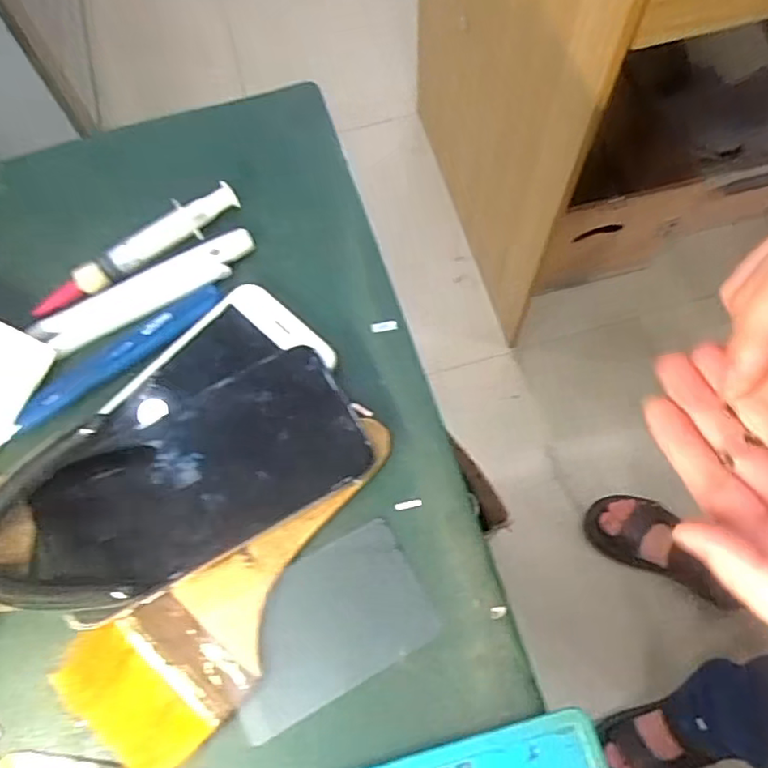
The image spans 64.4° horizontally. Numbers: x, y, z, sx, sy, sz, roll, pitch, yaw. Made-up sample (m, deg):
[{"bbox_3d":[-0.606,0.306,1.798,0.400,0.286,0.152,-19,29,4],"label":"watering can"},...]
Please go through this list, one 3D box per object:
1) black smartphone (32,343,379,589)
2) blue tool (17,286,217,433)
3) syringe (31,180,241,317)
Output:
[{"bbox_3d":[-0.080,0.041,0.269,0.140,0.015,0.068,-29,70,-9],"label":"black smartphone"},{"bbox_3d":[-0.127,-0.015,0.294,0.108,0.004,0.019,-36,71,-12],"label":"blue tool"},{"bbox_3d":[-0.127,-0.070,0.315,0.115,0.010,0.019,-30,70,-10],"label":"syringe"}]

